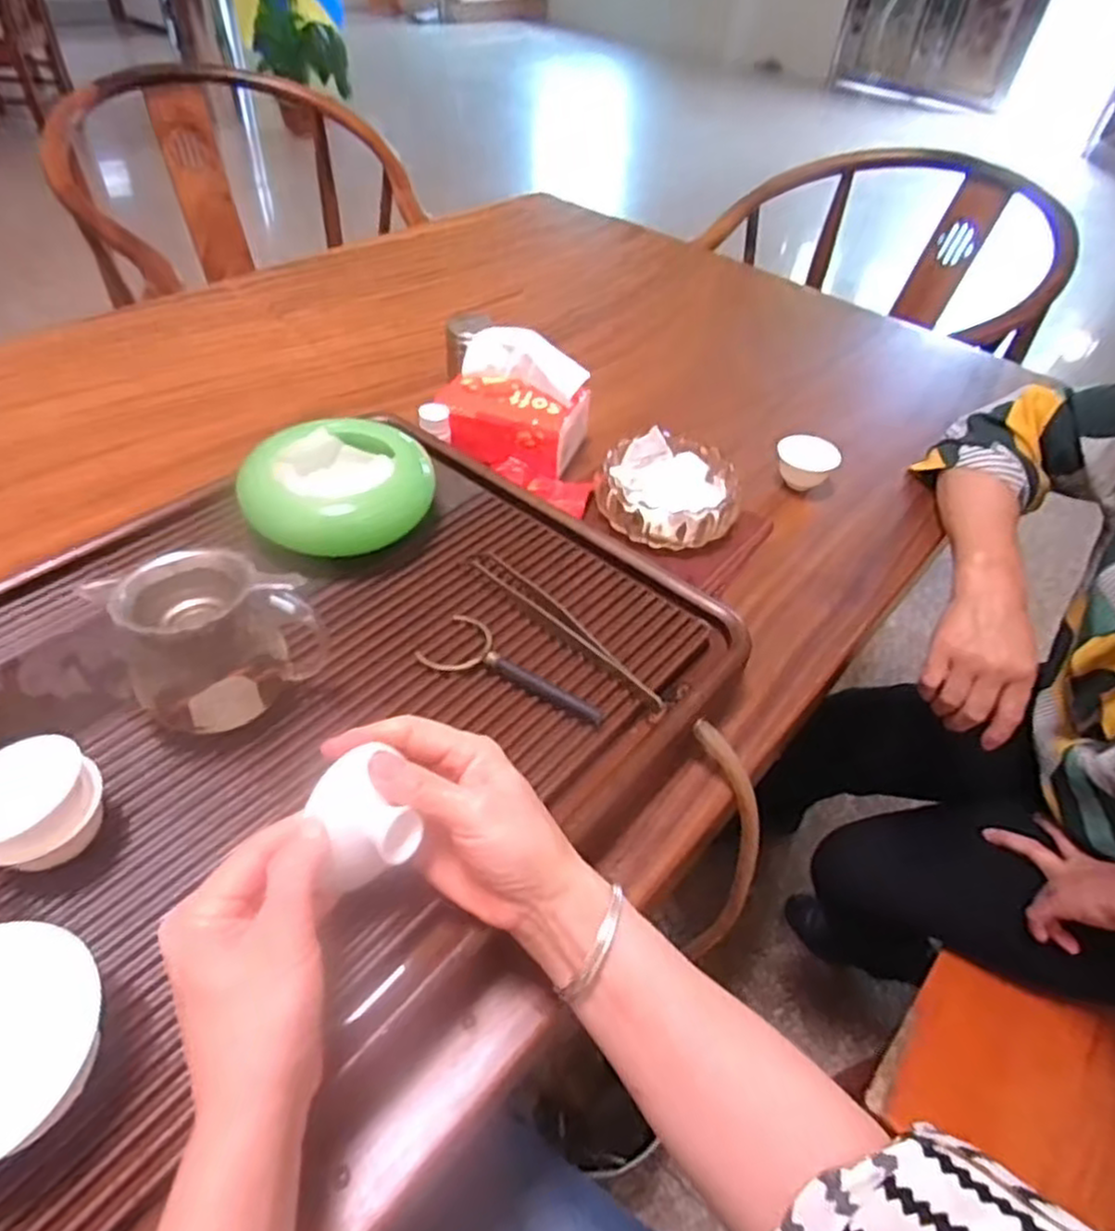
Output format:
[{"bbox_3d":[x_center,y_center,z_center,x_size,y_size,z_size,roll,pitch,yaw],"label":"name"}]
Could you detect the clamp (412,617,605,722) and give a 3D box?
[{"bbox_3d":[-0.027,0.037,0.487,0.128,0.011,0.051,26,49,18],"label":"clamp"}]

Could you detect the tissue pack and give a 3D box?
[{"bbox_3d":[-0.041,-0.209,0.706,0.131,0.094,0.082,14,46,8],"label":"tissue pack"}]

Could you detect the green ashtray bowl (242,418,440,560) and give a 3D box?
[{"bbox_3d":[-0.166,-0.099,0.564,0.134,0.047,0.106,-33,58,-32],"label":"green ashtray bowl"}]

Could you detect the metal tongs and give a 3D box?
[{"bbox_3d":[0.007,0.005,0.519,0.183,0.013,0.024,37,53,26],"label":"metal tongs"}]

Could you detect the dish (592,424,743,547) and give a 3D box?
[{"bbox_3d":[0.101,-0.120,0.675,0.121,0.037,0.133,10,46,4],"label":"dish"}]

